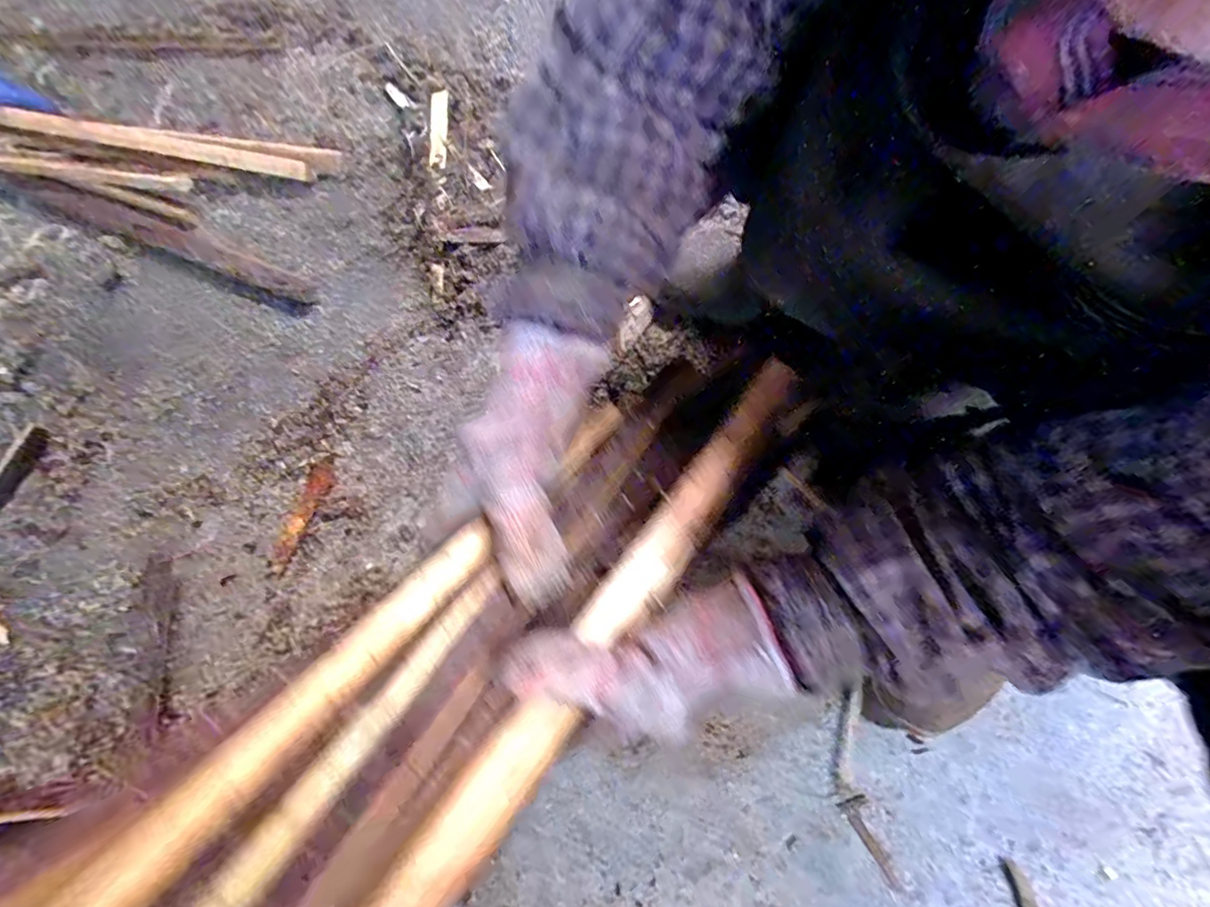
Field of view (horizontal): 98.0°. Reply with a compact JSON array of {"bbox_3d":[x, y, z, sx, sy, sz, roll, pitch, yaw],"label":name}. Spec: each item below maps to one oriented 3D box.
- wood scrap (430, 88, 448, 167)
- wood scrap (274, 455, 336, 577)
[{"bbox_3d":[-0.168,-0.330,0.532,0.016,0.005,0.101,4,69,-23],"label":"wood scrap"},{"bbox_3d":[-0.255,0.051,0.444,0.024,0.004,0.100,19,73,7],"label":"wood scrap"}]

